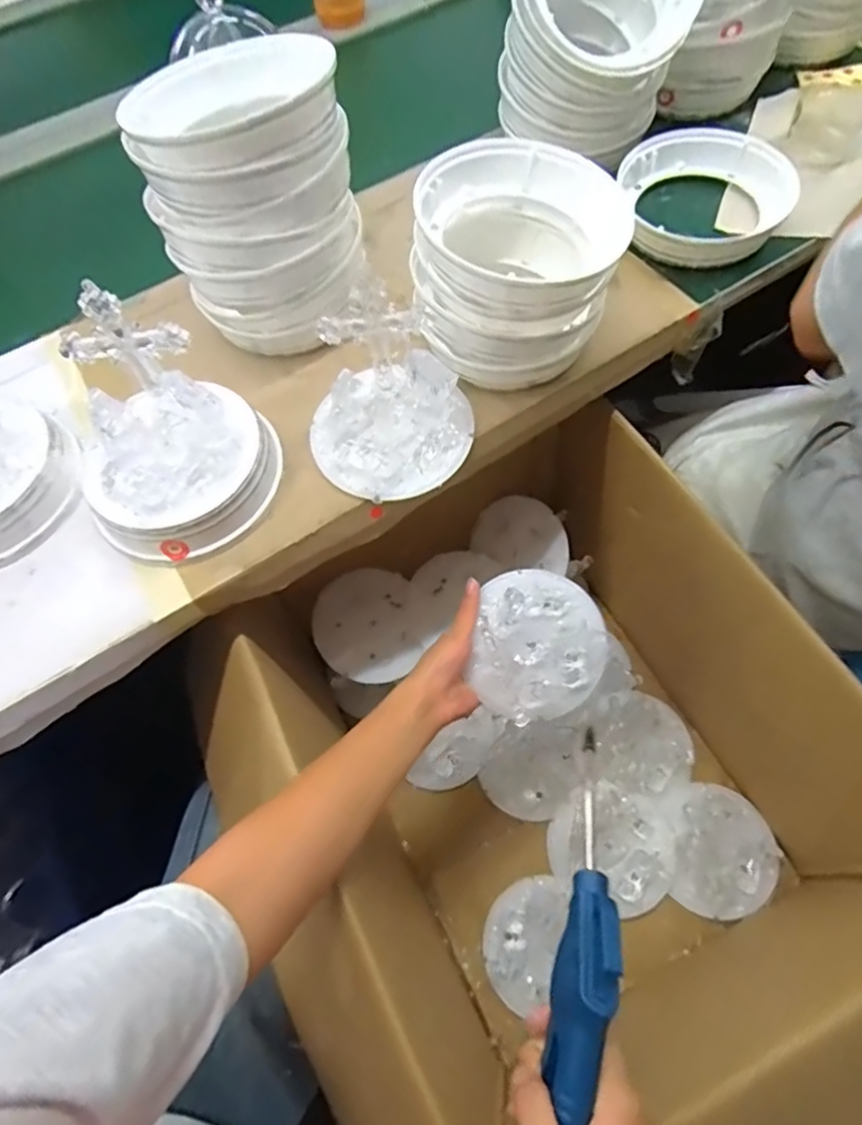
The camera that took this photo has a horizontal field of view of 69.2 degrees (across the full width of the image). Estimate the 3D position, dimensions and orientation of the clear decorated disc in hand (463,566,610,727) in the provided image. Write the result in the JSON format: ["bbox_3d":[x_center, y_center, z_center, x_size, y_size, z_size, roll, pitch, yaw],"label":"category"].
[{"bbox_3d":[0.095,0.073,0.546,0.112,0.019,0.128,10,87,0],"label":"clear decorated disc in hand"}]

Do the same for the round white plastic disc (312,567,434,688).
[{"bbox_3d":[-0.063,0.065,0.670,0.120,0.014,0.120,6,70,-15],"label":"round white plastic disc"}]

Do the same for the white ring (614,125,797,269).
[{"bbox_3d":[0.254,-0.335,0.578,0.146,0.049,0.143,-1,64,3],"label":"white ring"}]

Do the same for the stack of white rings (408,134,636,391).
[{"bbox_3d":[0.063,-0.230,0.501,0.153,0.120,0.148,-6,63,0],"label":"stack of white rings"}]

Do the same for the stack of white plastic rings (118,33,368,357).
[{"bbox_3d":[-0.136,-0.274,0.497,0.152,0.184,0.124,-13,64,-3],"label":"stack of white plastic rings"}]

